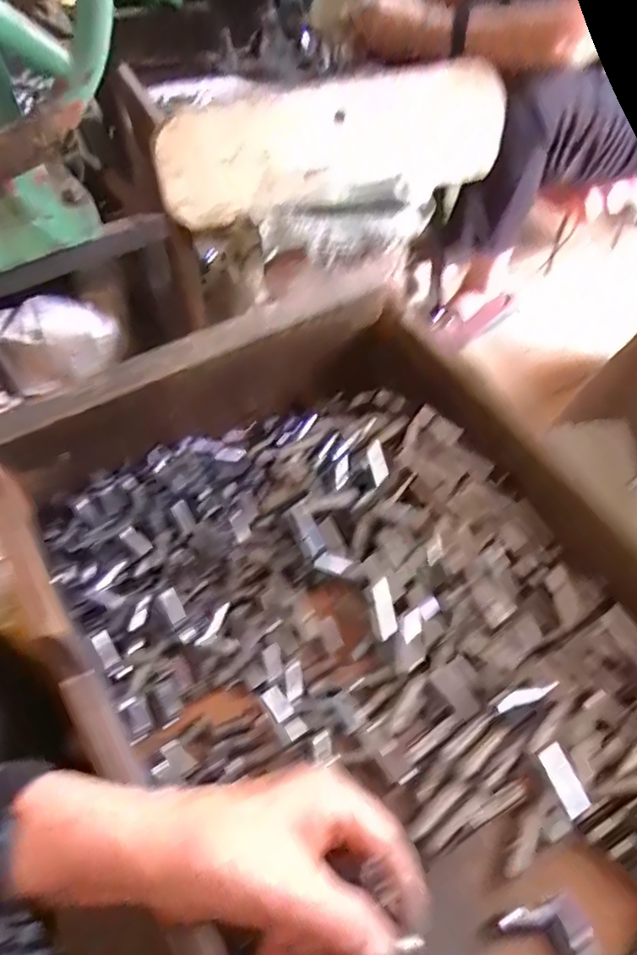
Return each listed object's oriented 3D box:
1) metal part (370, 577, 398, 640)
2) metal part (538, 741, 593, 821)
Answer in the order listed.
[{"bbox_3d":[0.044,0.088,0.413,0.013,0.005,0.040,-5,67,-3],"label":"metal part"},{"bbox_3d":[0.144,0.176,0.360,0.016,0.004,0.037,-23,62,-5],"label":"metal part"}]

